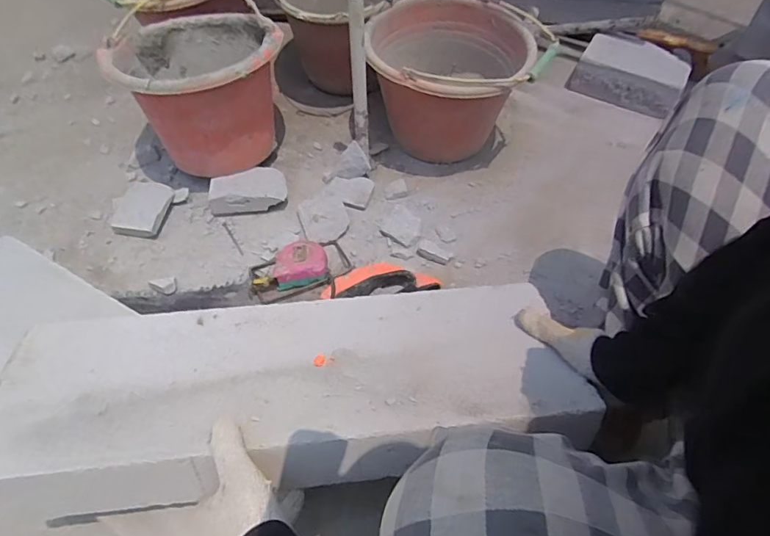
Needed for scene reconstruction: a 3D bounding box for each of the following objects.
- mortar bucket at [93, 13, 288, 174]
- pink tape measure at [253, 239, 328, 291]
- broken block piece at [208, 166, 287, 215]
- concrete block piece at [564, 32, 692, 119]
[{"bbox_3d":[-0.313,-0.324,0.853,0.264,0.193,0.278,-23,60,-15],"label":"mortar bucket"},{"bbox_3d":[-0.150,-0.005,0.776,0.117,0.048,0.085,-9,58,-6],"label":"pink tape measure"},{"bbox_3d":[-0.245,-0.140,0.876,0.133,0.042,0.078,-8,57,-6],"label":"broken block piece"},{"bbox_3d":[0.499,-0.398,1.000,0.205,0.076,0.112,27,61,16],"label":"concrete block piece"}]

